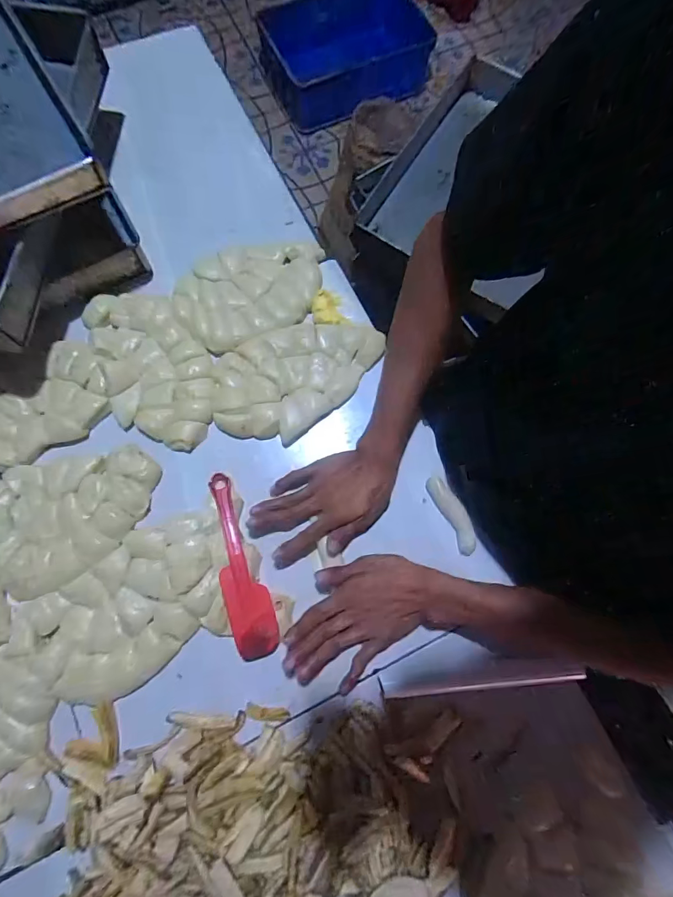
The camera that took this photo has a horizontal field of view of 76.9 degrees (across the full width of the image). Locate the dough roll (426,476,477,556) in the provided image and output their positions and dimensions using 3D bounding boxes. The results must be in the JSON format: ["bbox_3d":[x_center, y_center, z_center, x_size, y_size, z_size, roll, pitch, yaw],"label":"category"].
[{"bbox_3d":[0.138,0.078,0.505,0.027,0.012,0.095,-24,78,-8],"label":"dough roll"}]

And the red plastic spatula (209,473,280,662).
[{"bbox_3d":[-0.111,0.128,0.475,0.044,0.020,0.202,-18,77,-6],"label":"red plastic spatula"}]

